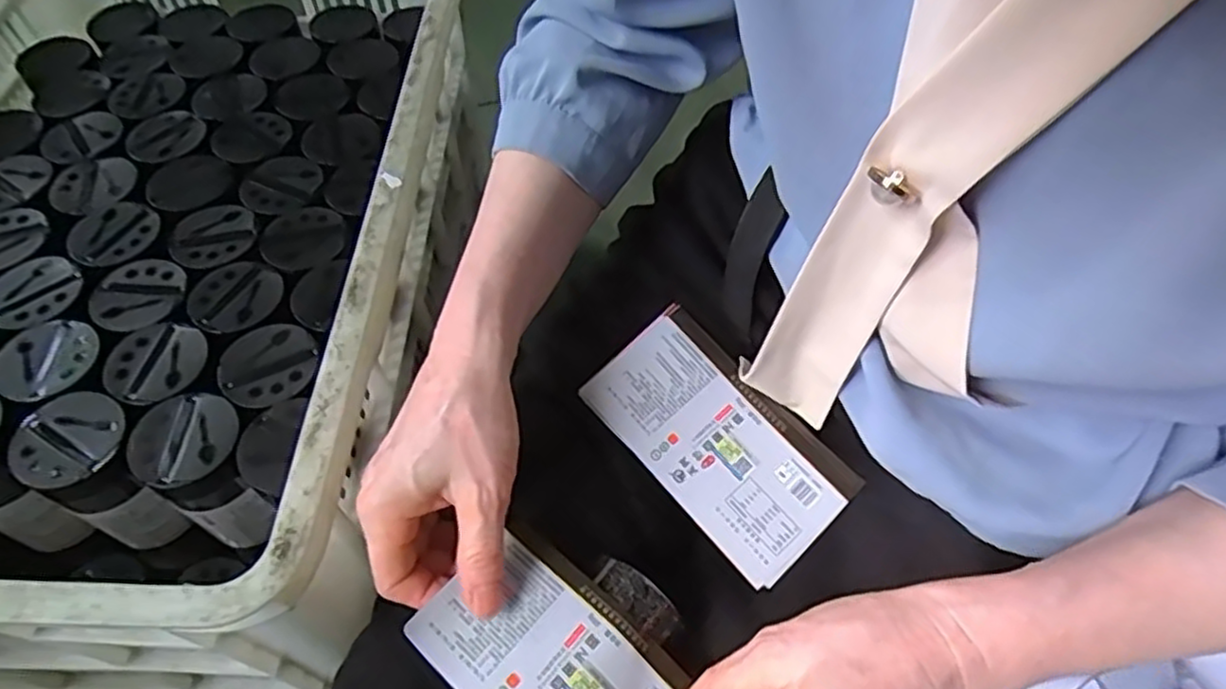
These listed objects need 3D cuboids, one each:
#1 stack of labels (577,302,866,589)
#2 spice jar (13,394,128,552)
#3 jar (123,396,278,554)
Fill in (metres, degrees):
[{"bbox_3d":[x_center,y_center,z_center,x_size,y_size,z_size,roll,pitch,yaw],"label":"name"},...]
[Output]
[{"bbox_3d":[0.063,0.057,0.435,0.087,0.006,0.158,-41,77,-11],"label":"stack of labels"},{"bbox_3d":[-0.334,0.089,0.481,0.058,0.117,0.061,1,55,-1],"label":"spice jar"},{"bbox_3d":[-0.264,0.087,0.480,0.061,0.114,0.059,1,55,-1],"label":"jar"}]

